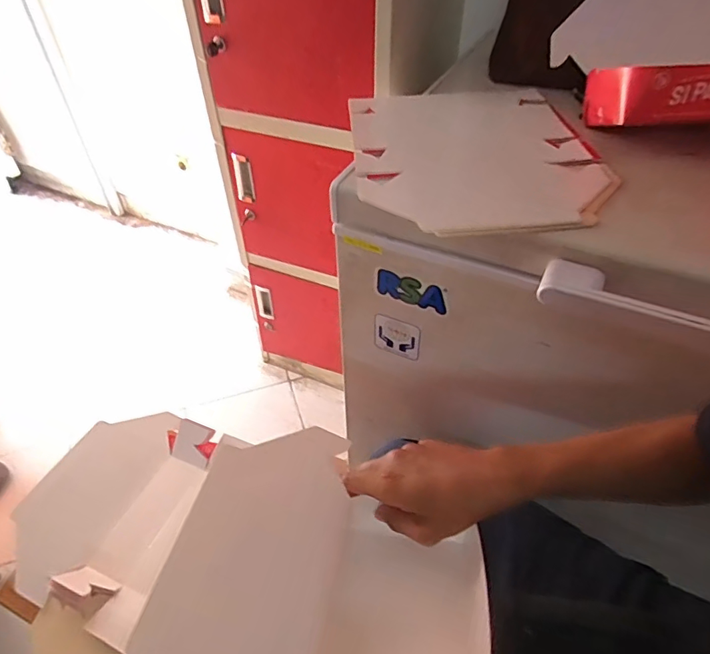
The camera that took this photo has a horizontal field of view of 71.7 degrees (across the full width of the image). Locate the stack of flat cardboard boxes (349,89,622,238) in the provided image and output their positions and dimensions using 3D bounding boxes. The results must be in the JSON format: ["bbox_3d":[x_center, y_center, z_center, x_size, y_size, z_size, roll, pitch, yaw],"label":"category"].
[{"bbox_3d":[0.145,-0.221,0.619,0.283,0.024,0.349,-3,45,-1],"label":"stack of flat cardboard boxes"}]

